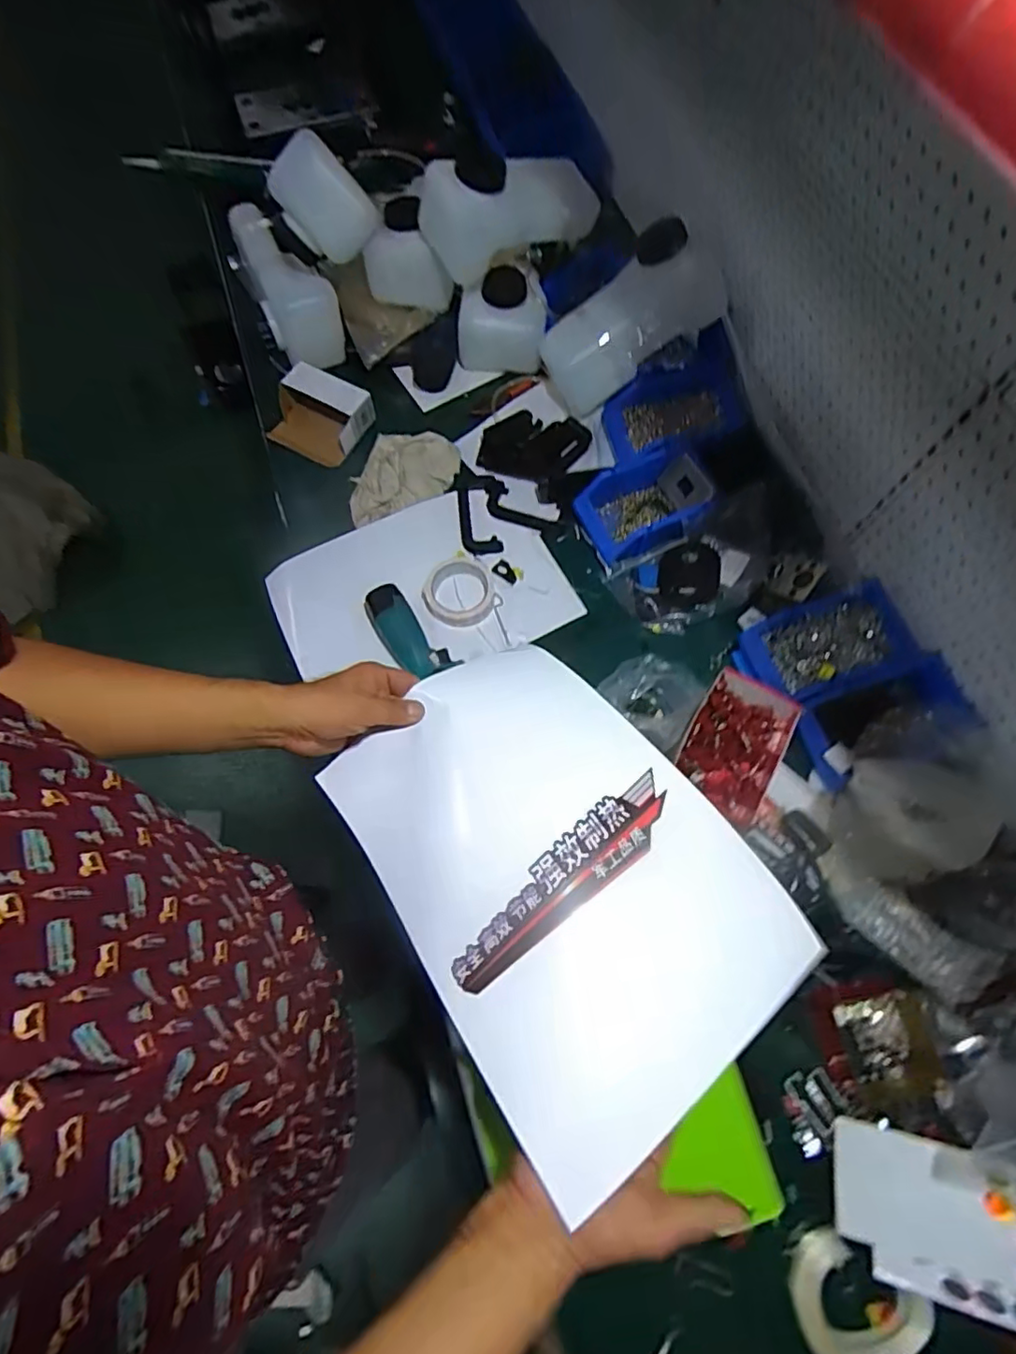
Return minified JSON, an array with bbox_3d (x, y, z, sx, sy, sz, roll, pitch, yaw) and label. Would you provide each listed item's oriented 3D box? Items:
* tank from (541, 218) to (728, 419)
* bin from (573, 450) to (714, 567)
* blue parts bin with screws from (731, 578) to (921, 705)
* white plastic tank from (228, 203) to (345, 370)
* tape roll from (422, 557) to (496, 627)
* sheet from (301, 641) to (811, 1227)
[{"bbox_3d":[0.177,-0.522,0.865,0.267,0.103,0.139,-36,72,18],"label":"tank"},{"bbox_3d":[0.198,-0.245,0.848,0.181,0.066,0.120,-23,72,-8],"label":"bin"},{"bbox_3d":[0.423,-0.041,0.773,0.204,0.066,0.121,-19,72,-6],"label":"blue parts bin with screws"},{"bbox_3d":[-0.342,-0.596,0.884,0.106,0.104,0.252,-36,106,-11],"label":"white plastic tank"},{"bbox_3d":[-0.066,-0.116,0.820,0.099,0.032,0.095,0,71,0],"label":"tape roll"},{"bbox_3d":[0.037,0.152,0.506,0.270,0.114,0.373,-32,74,-10],"label":"sheet"}]

